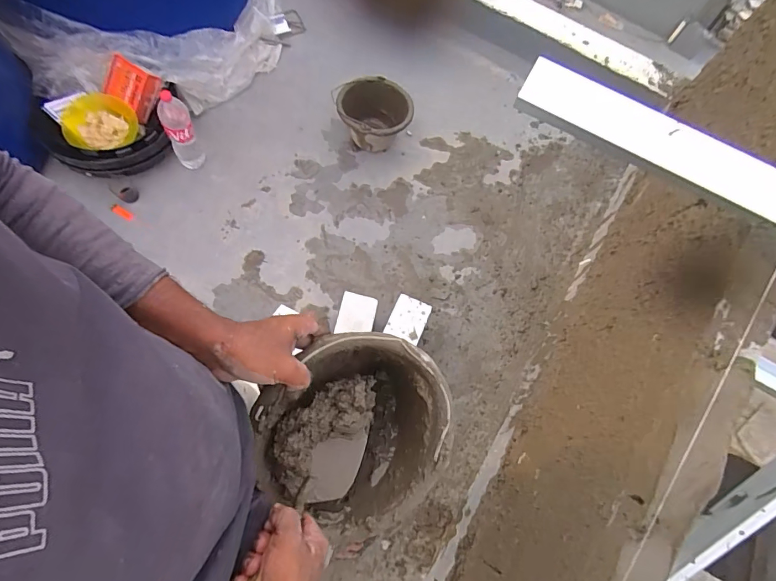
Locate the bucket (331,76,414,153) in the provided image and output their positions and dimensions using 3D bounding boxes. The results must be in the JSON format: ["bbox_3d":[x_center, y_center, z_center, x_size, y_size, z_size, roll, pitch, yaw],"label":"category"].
[{"bbox_3d":[-0.056,-0.615,1.583,0.263,0.189,0.230,-7,71,-8],"label":"bucket"}]

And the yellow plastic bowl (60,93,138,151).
[{"bbox_3d":[-0.945,-0.541,1.458,0.203,0.070,0.204,46,73,-8],"label":"yellow plastic bowl"}]

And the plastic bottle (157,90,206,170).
[{"bbox_3d":[-0.666,-0.520,1.390,0.097,0.273,0.084,-25,74,-14],"label":"plastic bottle"}]

